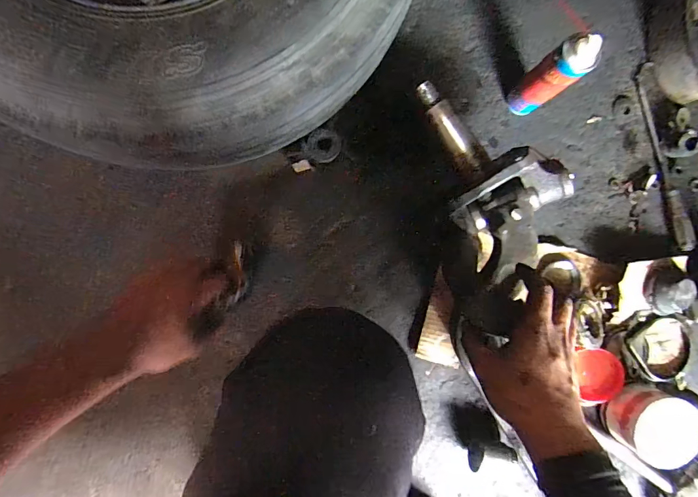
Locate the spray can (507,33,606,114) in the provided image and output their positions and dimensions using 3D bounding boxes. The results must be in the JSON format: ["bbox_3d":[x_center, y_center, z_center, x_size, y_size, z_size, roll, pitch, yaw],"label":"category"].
[{"bbox_3d":[0.290,-0.246,0.571,0.058,0.178,0.049,42,89,-4],"label":"spray can"}]

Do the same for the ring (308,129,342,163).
[{"bbox_3d":[-0.040,-0.163,0.624,0.052,0.011,0.050,0,92,-4],"label":"ring"}]

